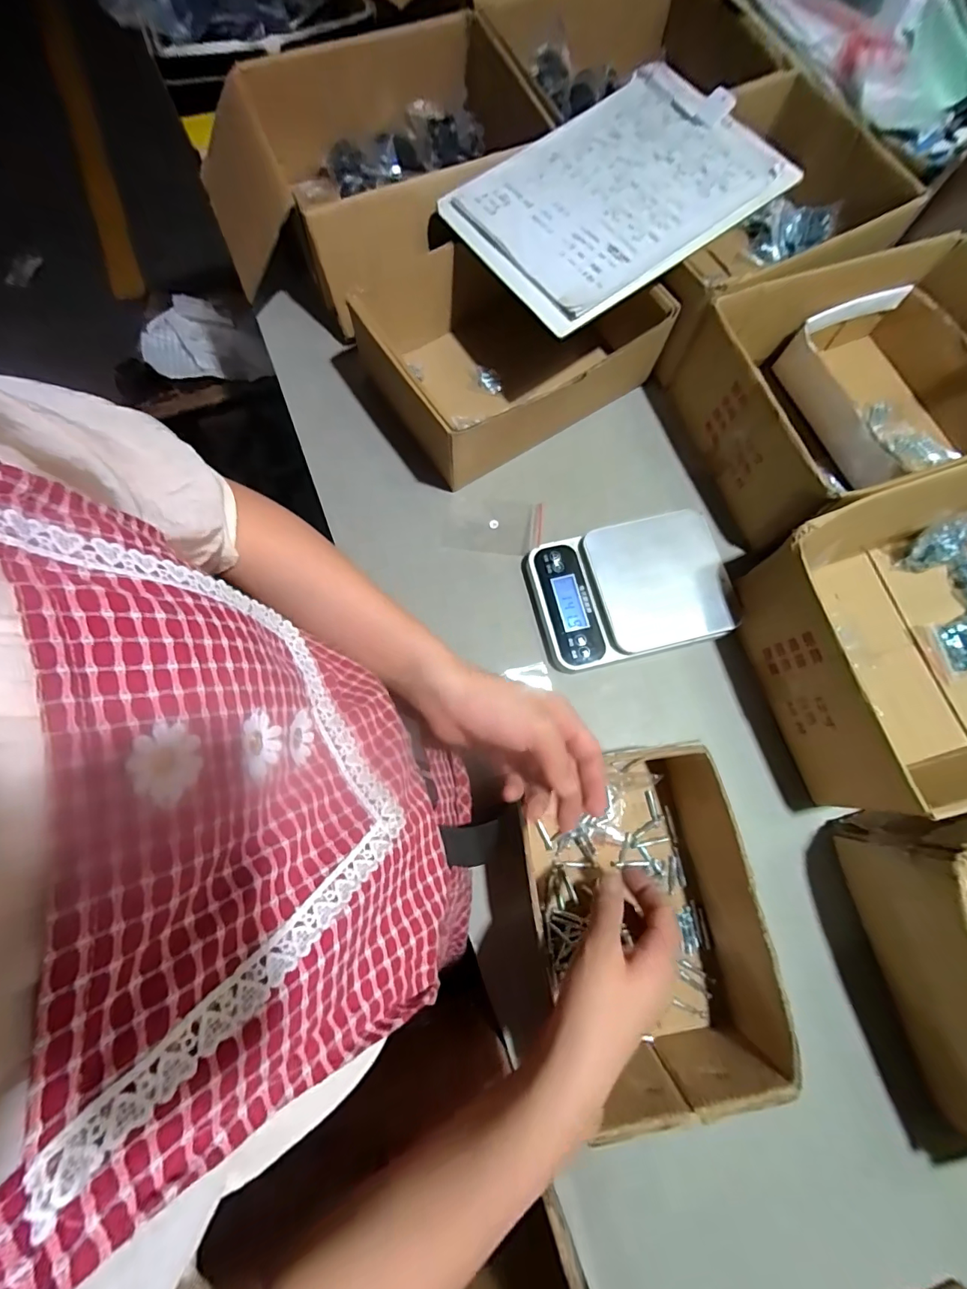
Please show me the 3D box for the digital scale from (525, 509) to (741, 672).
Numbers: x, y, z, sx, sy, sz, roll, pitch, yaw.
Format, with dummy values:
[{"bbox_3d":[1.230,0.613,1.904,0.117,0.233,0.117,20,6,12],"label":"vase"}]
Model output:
[{"bbox_3d":[0.160,-0.060,0.505,0.198,0.030,0.141,-13,75,-4],"label":"digital scale"}]

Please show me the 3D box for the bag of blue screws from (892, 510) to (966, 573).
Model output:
[{"bbox_3d":[0.503,-0.117,0.507,0.051,0.096,0.032,28,39,5],"label":"bag of blue screws"}]

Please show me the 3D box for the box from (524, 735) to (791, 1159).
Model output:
[{"bbox_3d":[0.135,0.225,0.405,0.162,0.091,0.249,-9,75,-3],"label":"box"}]

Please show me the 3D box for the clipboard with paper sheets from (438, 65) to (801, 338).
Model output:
[{"bbox_3d":[0.140,-0.481,0.502,0.308,0.015,0.220,-39,81,-5],"label":"clipboard with paper sheets"}]

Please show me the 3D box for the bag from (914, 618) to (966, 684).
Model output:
[{"bbox_3d":[0.525,-0.004,0.502,0.093,0.030,0.061,-17,76,-5],"label":"bag"}]

